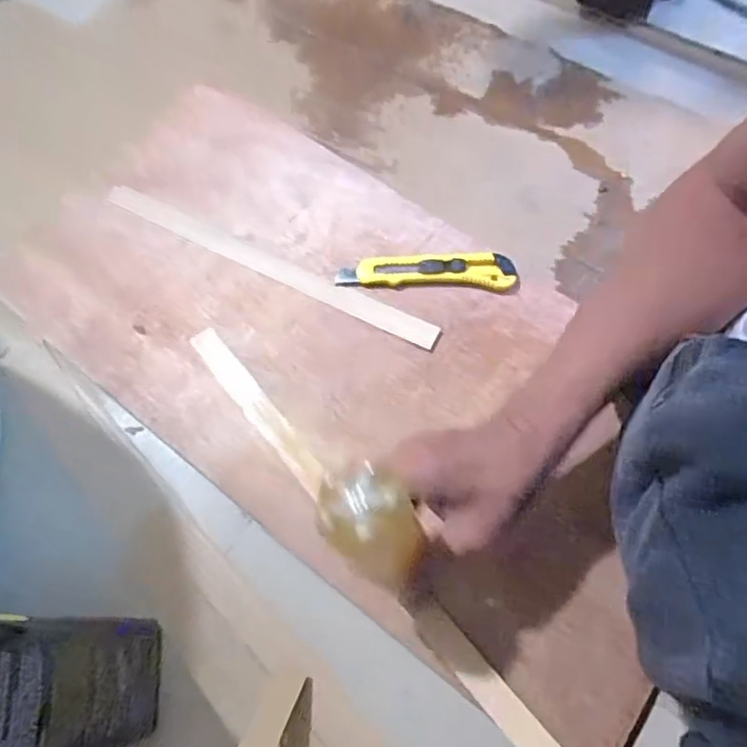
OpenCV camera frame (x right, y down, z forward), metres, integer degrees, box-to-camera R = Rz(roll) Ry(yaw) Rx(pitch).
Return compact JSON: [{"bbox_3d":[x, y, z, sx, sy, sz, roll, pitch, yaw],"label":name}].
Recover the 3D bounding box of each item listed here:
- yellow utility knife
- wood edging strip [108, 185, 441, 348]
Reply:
[{"bbox_3d":[0.049,-0.098,0.557,0.161,0.013,0.035,4,70,2],"label":"yellow utility knife"},{"bbox_3d":[-0.099,-0.103,0.566,0.344,0.010,0.024,25,72,10],"label":"wood edging strip"}]

